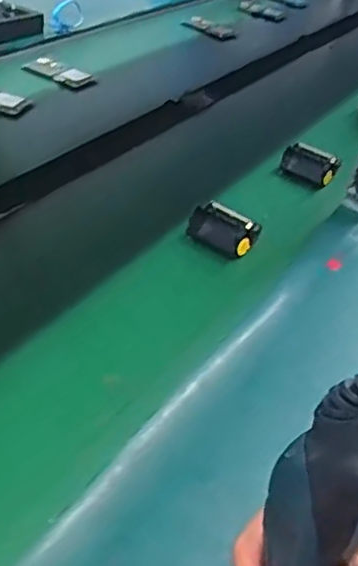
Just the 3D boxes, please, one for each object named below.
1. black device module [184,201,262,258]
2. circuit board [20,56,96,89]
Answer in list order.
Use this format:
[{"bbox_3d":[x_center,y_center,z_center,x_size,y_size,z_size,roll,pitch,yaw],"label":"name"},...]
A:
[{"bbox_3d":[0.049,-0.062,0.712,0.078,0.037,0.042,29,42,22],"label":"black device module"},{"bbox_3d":[-0.204,-0.361,1.071,0.113,0.018,0.051,26,41,18],"label":"circuit board"}]

